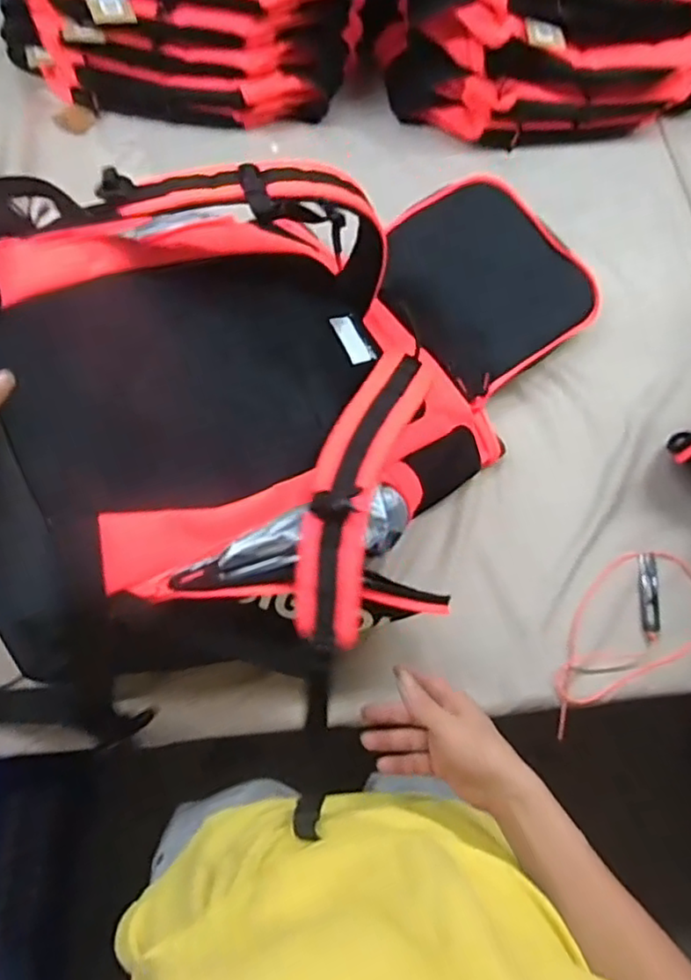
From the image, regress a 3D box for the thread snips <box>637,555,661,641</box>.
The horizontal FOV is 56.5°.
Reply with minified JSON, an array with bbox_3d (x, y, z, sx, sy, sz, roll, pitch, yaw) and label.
[{"bbox_3d":[0.369,0.128,0.780,0.022,0.007,0.107,7,69,0],"label":"thread snips"}]

